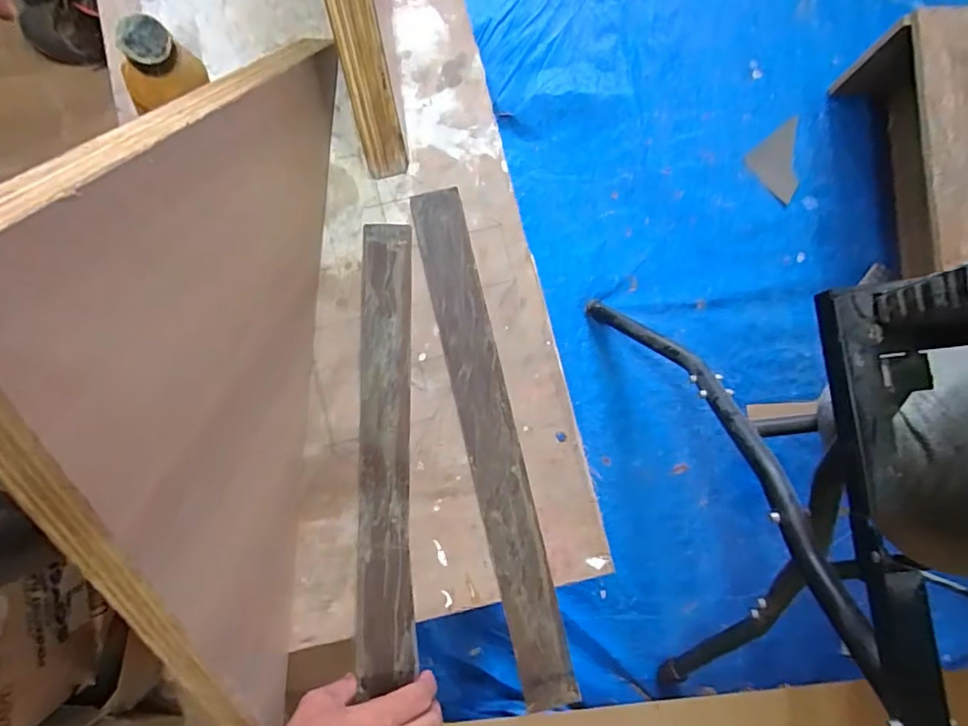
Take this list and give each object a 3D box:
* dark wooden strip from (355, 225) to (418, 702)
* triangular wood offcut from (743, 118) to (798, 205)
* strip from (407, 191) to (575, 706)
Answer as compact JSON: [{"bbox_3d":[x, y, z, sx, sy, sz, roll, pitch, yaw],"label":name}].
[{"bbox_3d":[-0.087,0.074,0.474,0.046,0.011,0.392,-1,83,-1],"label":"dark wooden strip"},{"bbox_3d":[0.612,-0.408,1.091,0.128,0.020,0.120,-41,83,-8],"label":"triangular wood offcut"},{"bbox_3d":[0.005,0.065,0.473,0.048,0.009,0.446,-14,84,-2],"label":"strip"}]

